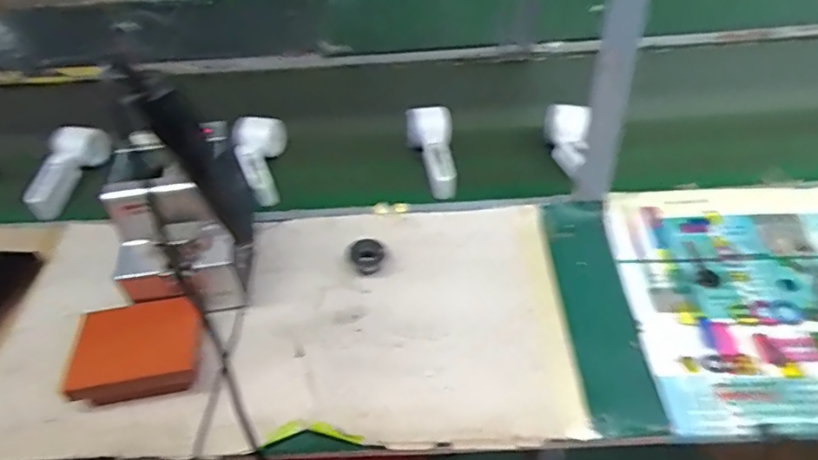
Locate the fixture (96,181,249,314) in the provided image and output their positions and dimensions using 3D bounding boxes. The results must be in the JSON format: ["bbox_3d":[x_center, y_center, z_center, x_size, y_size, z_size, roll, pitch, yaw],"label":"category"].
[{"bbox_3d":[-0.262,0.024,0.676,0.134,0.136,0.079,-2,43,2],"label":"fixture"}]

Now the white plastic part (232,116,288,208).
[{"bbox_3d":[-0.220,-0.102,0.891,0.073,0.061,0.164,-9,55,-6],"label":"white plastic part"}]

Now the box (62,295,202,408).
[{"bbox_3d":[-0.290,0.128,0.647,0.132,0.036,0.104,-9,43,-5],"label":"box"}]

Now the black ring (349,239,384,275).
[{"bbox_3d":[-0.052,0.030,0.731,0.038,0.018,0.046,-23,46,-20],"label":"black ring"}]

